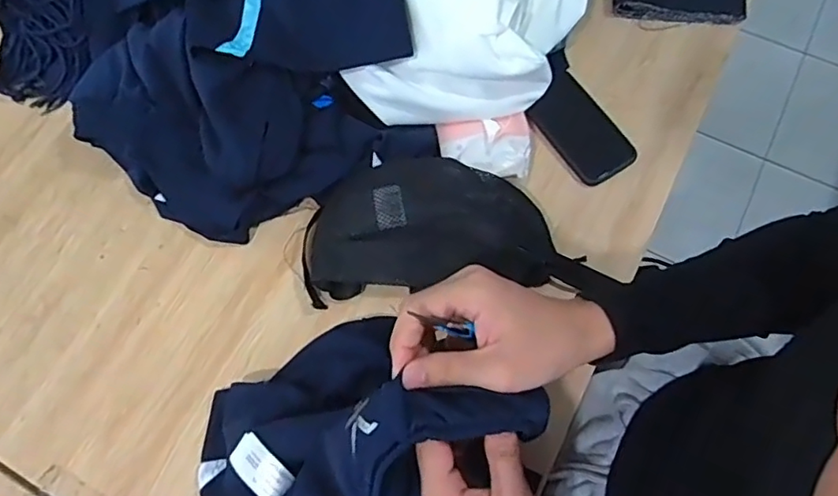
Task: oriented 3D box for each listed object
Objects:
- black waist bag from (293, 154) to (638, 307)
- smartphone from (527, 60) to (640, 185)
[{"bbox_3d":[0.026,-0.012,0.618,0.311,0.065,0.162,4,69,4],"label":"black waist bag"},{"bbox_3d":[0.194,-0.150,0.689,0.087,0.012,0.148,-37,78,-11],"label":"smartphone"}]

